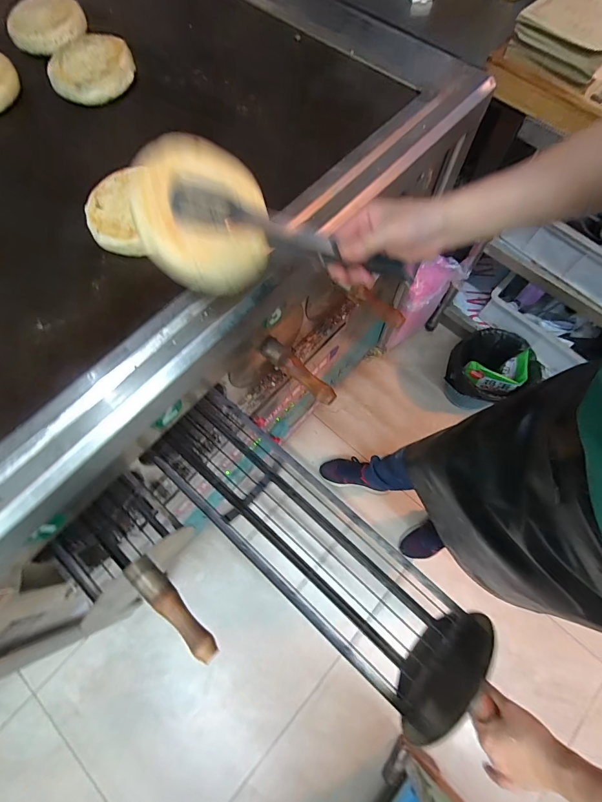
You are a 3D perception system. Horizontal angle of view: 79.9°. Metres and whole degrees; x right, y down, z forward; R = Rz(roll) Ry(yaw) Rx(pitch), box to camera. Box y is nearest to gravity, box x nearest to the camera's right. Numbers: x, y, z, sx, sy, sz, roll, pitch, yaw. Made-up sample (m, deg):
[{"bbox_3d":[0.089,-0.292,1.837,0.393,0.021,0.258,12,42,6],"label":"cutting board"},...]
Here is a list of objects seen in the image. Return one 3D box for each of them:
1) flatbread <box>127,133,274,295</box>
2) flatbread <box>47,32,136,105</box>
[{"bbox_3d":[-0.086,-0.168,0.321,0.113,0.019,0.133,-1,85,-26],"label":"flatbread"},{"bbox_3d":[-0.324,-0.517,0.557,0.121,0.029,0.121,0,71,1],"label":"flatbread"}]

